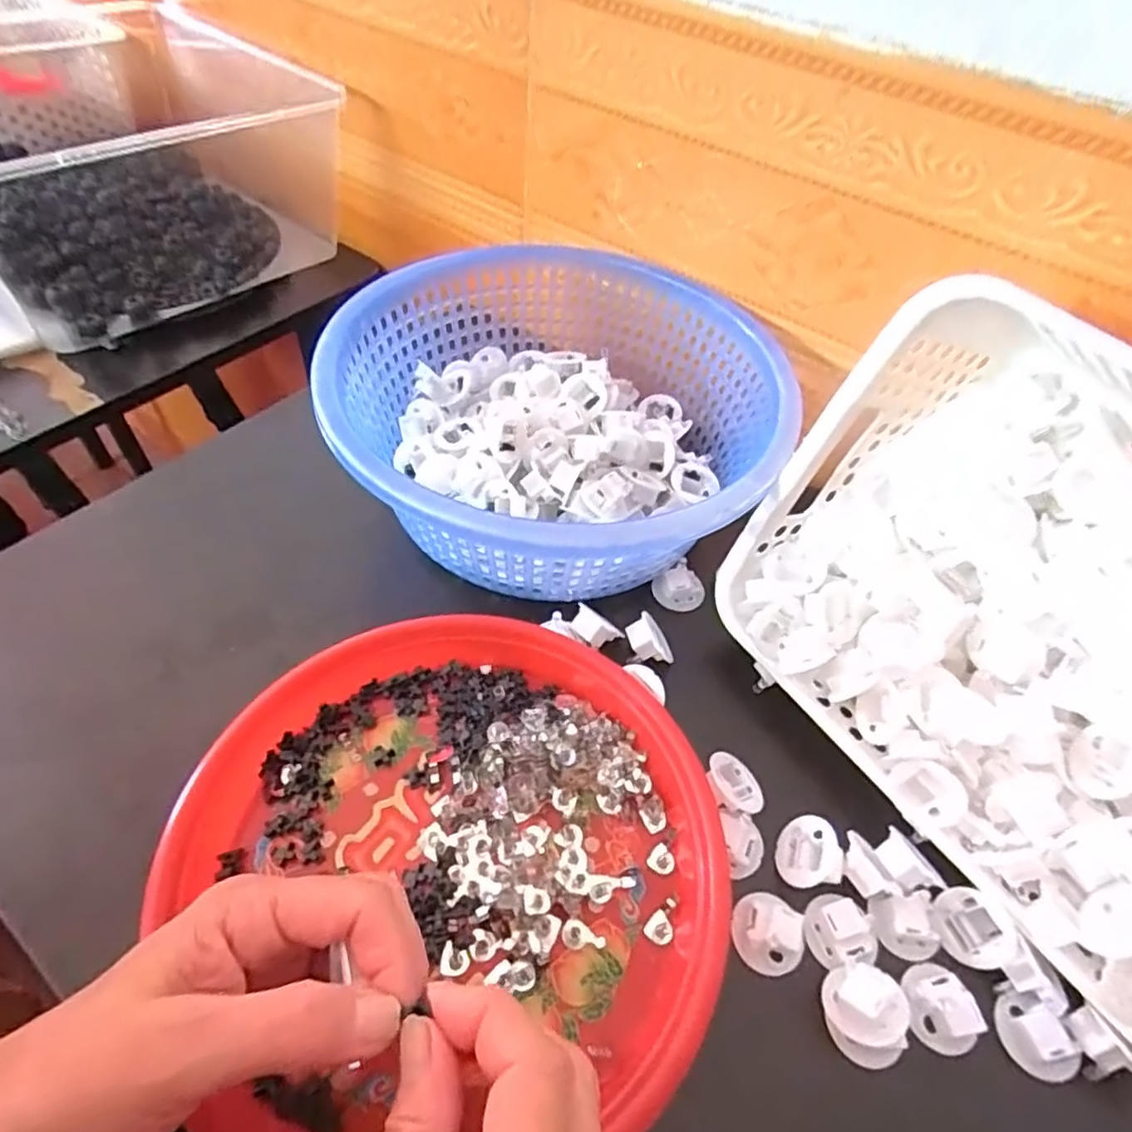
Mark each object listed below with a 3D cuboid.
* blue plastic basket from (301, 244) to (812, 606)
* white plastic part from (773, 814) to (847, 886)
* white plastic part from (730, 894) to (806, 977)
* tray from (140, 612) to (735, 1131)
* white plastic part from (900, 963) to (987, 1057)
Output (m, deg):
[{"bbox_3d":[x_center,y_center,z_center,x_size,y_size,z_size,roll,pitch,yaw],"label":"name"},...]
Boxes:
[{"bbox_3d":[-0.003,-0.094,0.423,0.264,0.083,0.267,3,52,-4],"label":"blue plastic basket"},{"bbox_3d":[0.119,0.140,0.322,0.017,0.031,0.031,41,32,-29],"label":"white plastic part"},{"bbox_3d":[0.092,0.166,0.300,0.032,0.017,0.028,40,59,23],"label":"white plastic part"},{"bbox_3d":[-0.047,0.131,0.303,0.236,0.028,0.231,3,52,-4],"label":"tray"},{"bbox_3d":[0.163,0.191,0.288,0.029,0.016,0.030,38,58,22],"label":"white plastic part"}]

